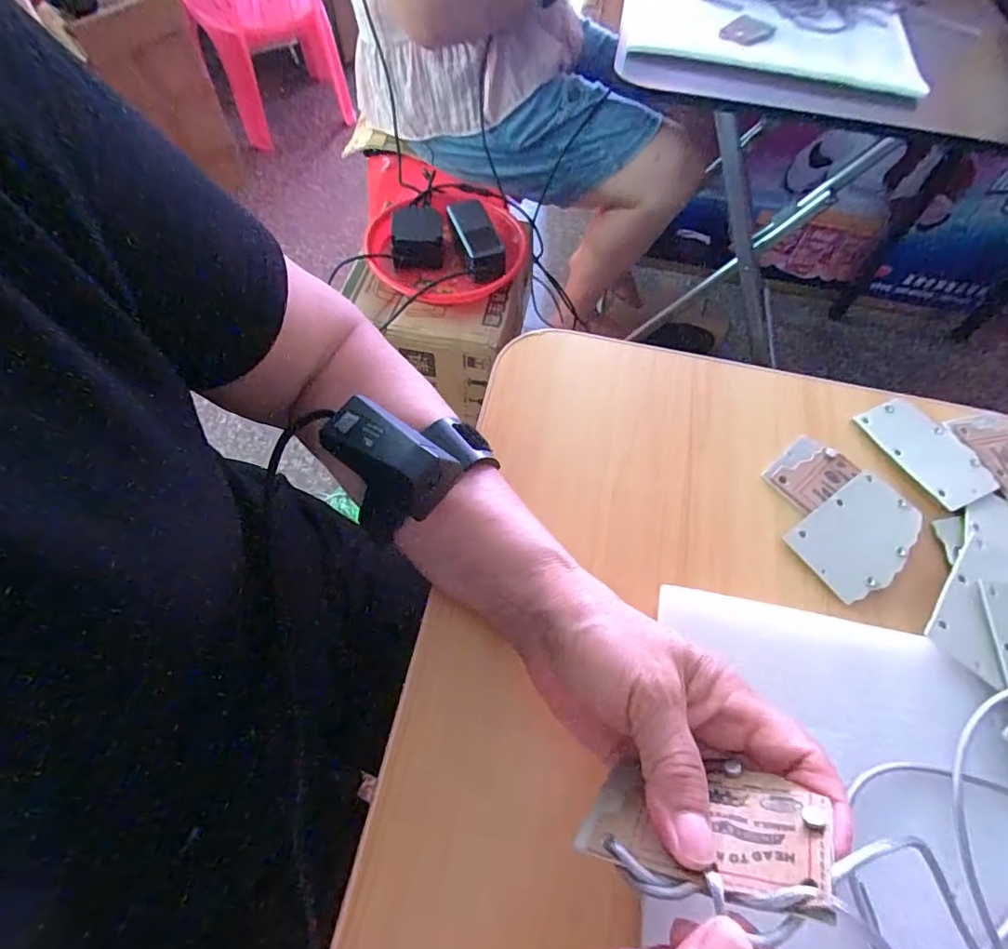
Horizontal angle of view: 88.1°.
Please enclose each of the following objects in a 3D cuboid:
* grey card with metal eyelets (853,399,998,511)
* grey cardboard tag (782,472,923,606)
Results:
[{"bbox_3d":[0.293,-0.017,0.362,0.053,0.004,0.084,-21,61,-17],"label":"grey card with metal eyelets"},{"bbox_3d":[0.223,0.037,0.326,0.084,0.004,0.054,-32,65,-16],"label":"grey cardboard tag"}]

